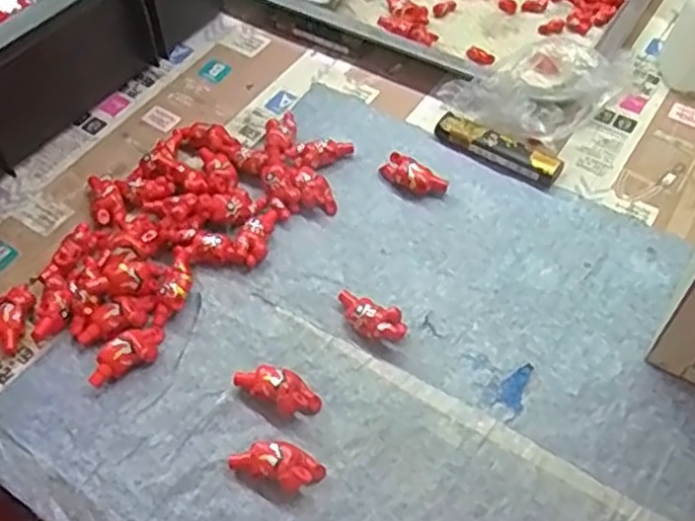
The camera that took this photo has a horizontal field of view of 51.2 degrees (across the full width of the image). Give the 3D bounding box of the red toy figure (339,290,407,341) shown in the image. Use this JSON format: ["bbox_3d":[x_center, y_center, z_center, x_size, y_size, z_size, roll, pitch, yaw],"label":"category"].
[{"bbox_3d":[0.012,0.030,0.375,0.040,0.014,0.019,22,58,17],"label":"red toy figure"}]

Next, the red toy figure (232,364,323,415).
[{"bbox_3d":[-0.034,0.062,0.352,0.042,0.015,0.018,24,58,18],"label":"red toy figure"}]

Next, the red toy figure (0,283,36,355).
[{"bbox_3d":[-0.175,0.029,0.380,0.016,0.015,0.037,5,54,5],"label":"red toy figure"}]

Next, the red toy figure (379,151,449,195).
[{"bbox_3d":[0.039,-0.050,0.433,0.040,0.014,0.017,28,60,20],"label":"red toy figure"}]

